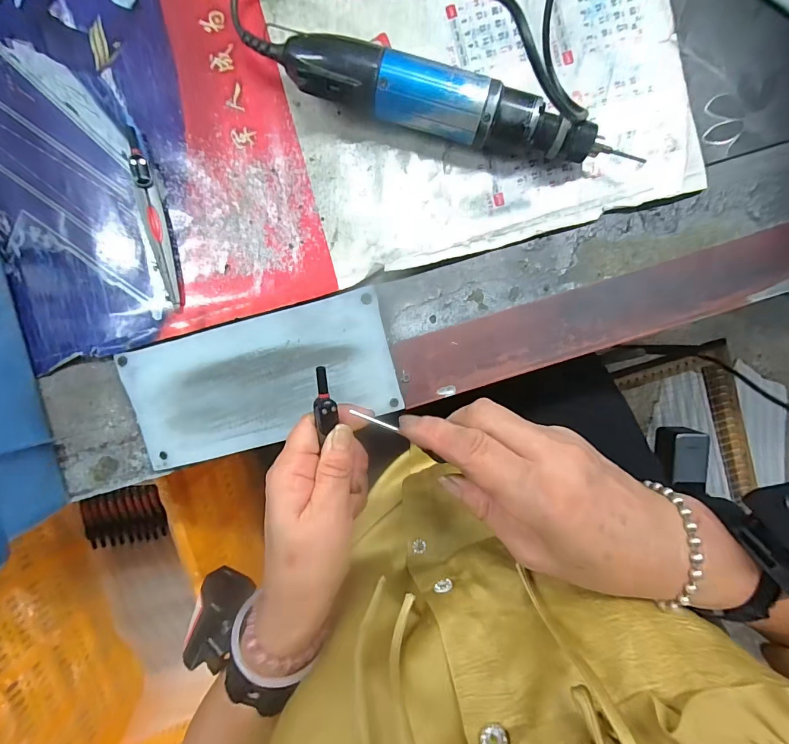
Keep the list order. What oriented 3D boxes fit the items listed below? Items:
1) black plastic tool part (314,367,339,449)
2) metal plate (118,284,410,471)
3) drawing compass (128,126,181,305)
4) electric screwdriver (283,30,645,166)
[{"bbox_3d":[-0.044,0.019,0.253,0.013,0.008,0.044,-2,95,1],"label":"black plastic tool part"},{"bbox_3d":[-0.100,0.006,0.298,0.196,0.005,0.090,-14,93,3],"label":"metal plate"},{"bbox_3d":[-0.177,-0.115,0.294,0.012,0.011,0.128,-14,93,2],"label":"drawing compass"},{"bbox_3d":[0.040,-0.175,0.272,0.223,0.039,0.033,16,94,0],"label":"electric screwdriver"}]

